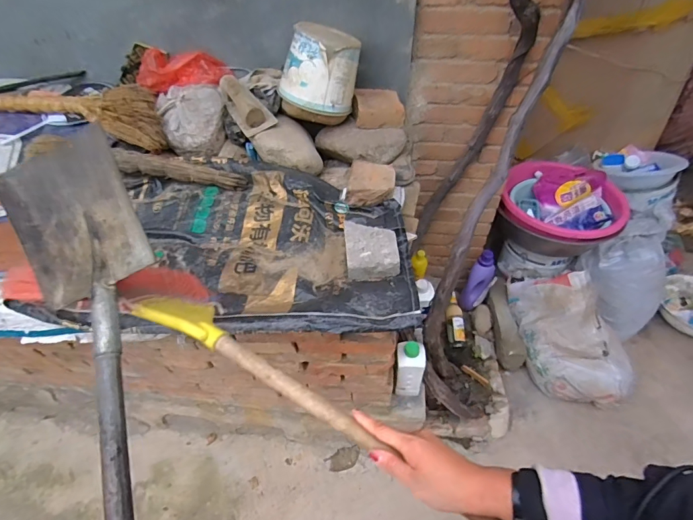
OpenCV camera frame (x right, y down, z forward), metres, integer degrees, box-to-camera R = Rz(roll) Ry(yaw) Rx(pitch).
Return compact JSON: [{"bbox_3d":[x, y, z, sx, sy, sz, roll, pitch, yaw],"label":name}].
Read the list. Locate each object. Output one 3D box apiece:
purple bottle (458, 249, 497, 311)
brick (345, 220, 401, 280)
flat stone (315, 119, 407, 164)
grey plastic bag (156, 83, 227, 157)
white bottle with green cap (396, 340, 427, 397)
[{"bbox_3d":[0.538,0.091,1.657,0.082,0.270,0.074,36,34,32],"label":"purple bottle"},{"bbox_3d":[0.054,-0.023,0.885,0.109,0.056,0.129,-4,46,-3],"label":"brick"},{"bbox_3d":[0.041,-0.313,1.113,0.254,0.067,0.126,0,46,1],"label":"flat stone"},{"bbox_3d":[-0.422,-0.373,1.093,0.188,0.117,0.157,-5,46,-4],"label":"grey plastic bag"},{"bbox_3d":[0.187,0.320,1.187,0.082,0.210,0.066,7,46,9],"label":"white bottle with green cap"}]

